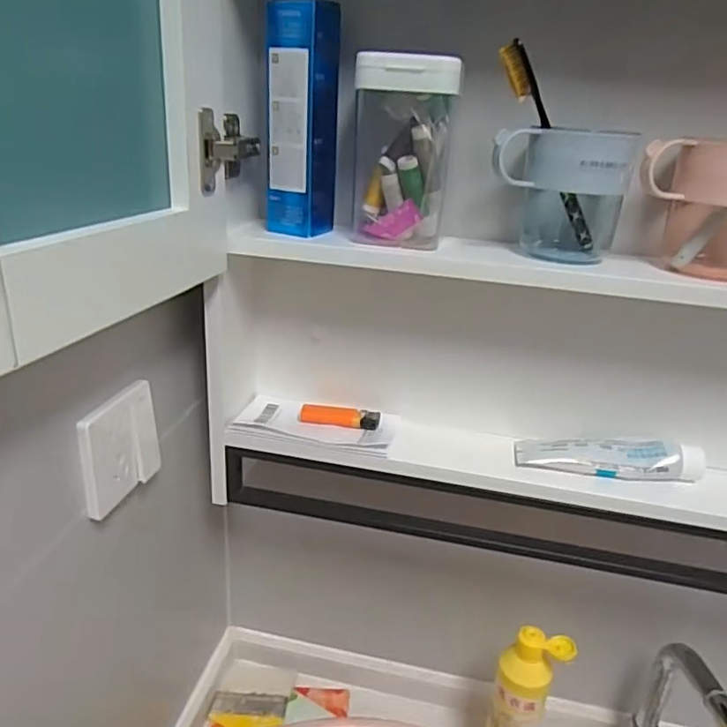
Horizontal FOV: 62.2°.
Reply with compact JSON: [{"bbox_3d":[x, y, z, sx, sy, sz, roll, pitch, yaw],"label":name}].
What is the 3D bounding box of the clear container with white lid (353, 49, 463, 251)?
[{"bbox_3d":[0.031,-0.171,0.499,0.080,0.145,0.052,1,23,-7],"label":"clear container with white lid"}]

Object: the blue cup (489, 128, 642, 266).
[{"bbox_3d":[0.161,-0.139,0.499,0.101,0.104,0.071,11,24,16],"label":"blue cup"}]

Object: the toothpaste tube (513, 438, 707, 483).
[{"bbox_3d":[0.230,0.088,0.566,0.165,0.036,0.039,9,24,12],"label":"toothpaste tube"}]

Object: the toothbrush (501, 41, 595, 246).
[{"bbox_3d":[0.151,-0.166,0.484,0.020,0.183,0.011,-39,33,-5],"label":"toothbrush"}]

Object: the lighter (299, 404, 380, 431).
[{"bbox_3d":[-0.025,0.055,0.619,0.081,0.015,0.027,6,23,5],"label":"lighter"}]

